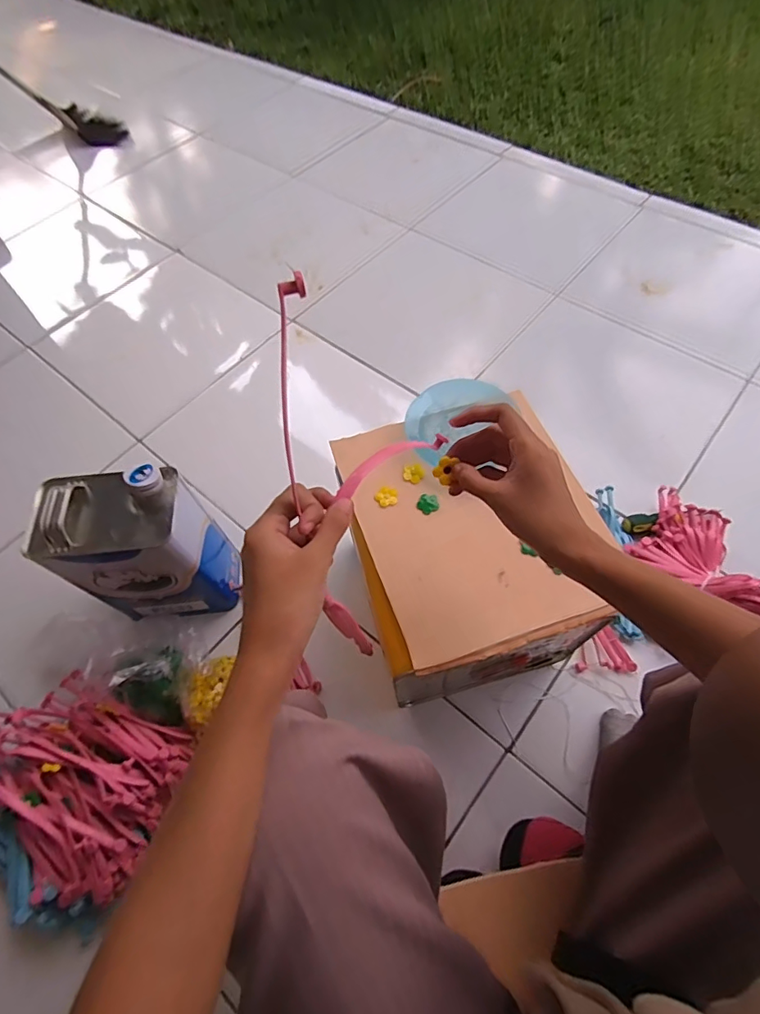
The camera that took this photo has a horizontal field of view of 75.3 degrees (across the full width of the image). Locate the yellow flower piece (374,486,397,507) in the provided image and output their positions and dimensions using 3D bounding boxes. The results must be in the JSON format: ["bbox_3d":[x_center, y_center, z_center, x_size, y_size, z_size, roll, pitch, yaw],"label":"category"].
[{"bbox_3d":[0.007,-0.013,0.539,0.024,0.004,0.024,8,62,8],"label":"yellow flower piece"}]

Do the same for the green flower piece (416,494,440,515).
[{"bbox_3d":[0.052,-0.004,0.540,0.023,0.005,0.022,-2,61,3],"label":"green flower piece"}]

